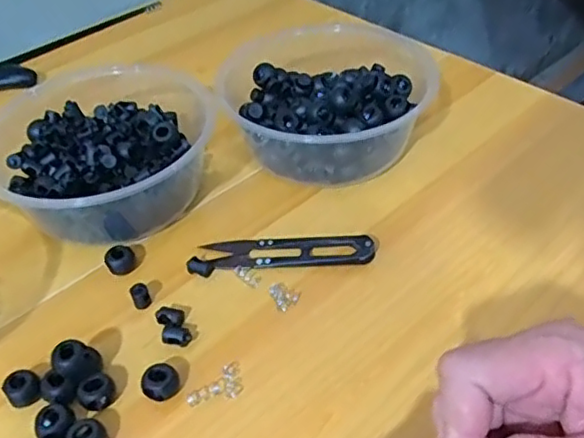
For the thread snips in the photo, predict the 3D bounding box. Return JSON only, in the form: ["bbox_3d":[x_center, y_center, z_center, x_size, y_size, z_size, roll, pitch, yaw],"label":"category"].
[{"bbox_3d":[-0.002,0.018,0.355,0.097,0.010,0.021,-1,44,4],"label":"thread snips"}]

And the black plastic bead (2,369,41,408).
[{"bbox_3d":[-0.129,0.082,0.297,0.015,0.013,0.016,-3,44,2],"label":"black plastic bead"}]

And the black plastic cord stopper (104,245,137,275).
[{"bbox_3d":[-0.099,0.023,0.355,0.017,0.011,0.013,-15,44,-10],"label":"black plastic cord stopper"}]

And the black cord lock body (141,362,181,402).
[{"bbox_3d":[-0.063,0.079,0.296,0.017,0.012,0.015,-22,46,-17],"label":"black cord lock body"}]

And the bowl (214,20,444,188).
[{"bbox_3d":[0.024,-0.077,0.416,0.136,0.058,0.135,-3,44,2],"label":"bowl"}]

